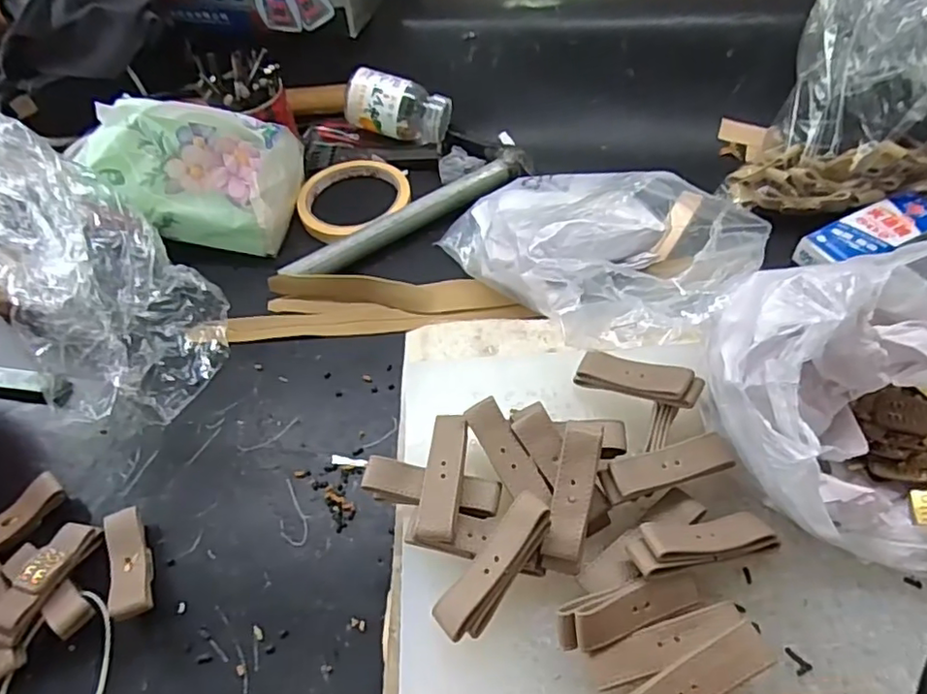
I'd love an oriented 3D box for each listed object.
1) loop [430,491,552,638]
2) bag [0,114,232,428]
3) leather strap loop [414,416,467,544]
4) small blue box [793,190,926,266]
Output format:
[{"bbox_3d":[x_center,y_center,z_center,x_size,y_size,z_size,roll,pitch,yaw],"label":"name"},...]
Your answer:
[{"bbox_3d":[0.014,0.094,0.263,0.022,0.012,0.066,35,88,20],"label":"loop"},{"bbox_3d":[-0.336,-0.079,0.407,0.348,0.116,0.131,26,60,22],"label":"bag"},{"bbox_3d":[-0.010,0.060,0.289,0.018,0.011,0.065,3,54,7],"label":"leather strap loop"},{"bbox_3d":[0.294,-0.082,0.434,0.111,0.019,0.041,-20,55,-10],"label":"small blue box"}]

